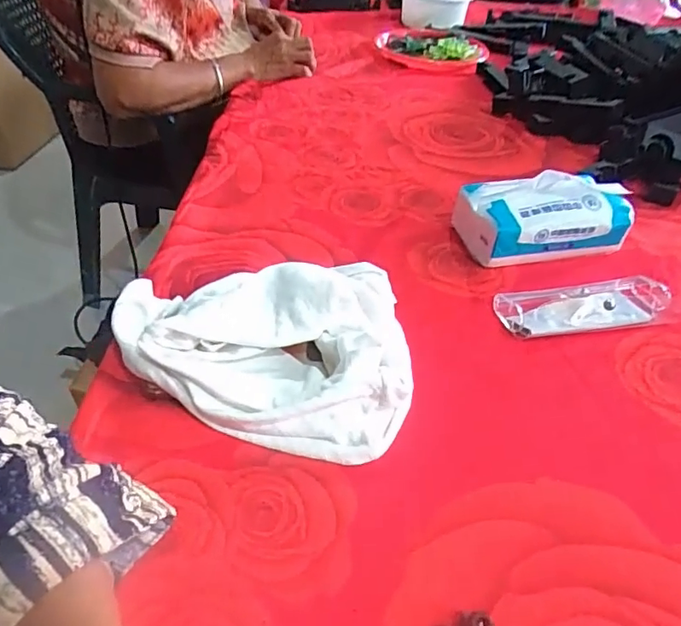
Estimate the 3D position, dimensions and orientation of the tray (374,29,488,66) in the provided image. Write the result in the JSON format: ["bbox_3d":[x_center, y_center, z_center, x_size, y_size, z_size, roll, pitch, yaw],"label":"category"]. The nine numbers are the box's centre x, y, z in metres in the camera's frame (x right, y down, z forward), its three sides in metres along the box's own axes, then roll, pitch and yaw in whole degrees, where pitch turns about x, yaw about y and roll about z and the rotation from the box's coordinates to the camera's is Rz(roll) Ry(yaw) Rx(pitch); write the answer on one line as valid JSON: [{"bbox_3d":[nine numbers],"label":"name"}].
[{"bbox_3d":[0.183,-0.541,1.083,0.226,0.030,0.174,13,43,13],"label":"tray"}]

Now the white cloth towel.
[{"bbox_3d":[-0.072,0.025,0.405,0.242,0.058,0.148,4,42,4],"label":"white cloth towel"}]

